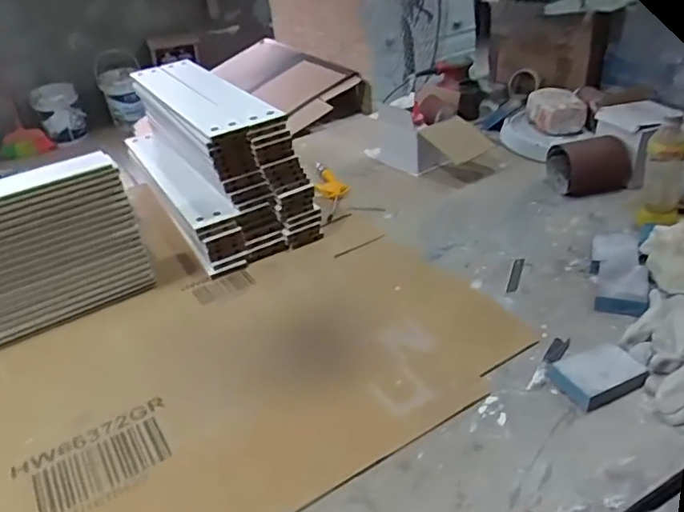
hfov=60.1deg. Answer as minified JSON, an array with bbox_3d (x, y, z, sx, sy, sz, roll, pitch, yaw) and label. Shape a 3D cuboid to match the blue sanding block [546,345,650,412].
[{"bbox_3d":[0.331,0.152,0.762,0.102,0.026,0.073,-13,34,-13],"label":"blue sanding block"}]

